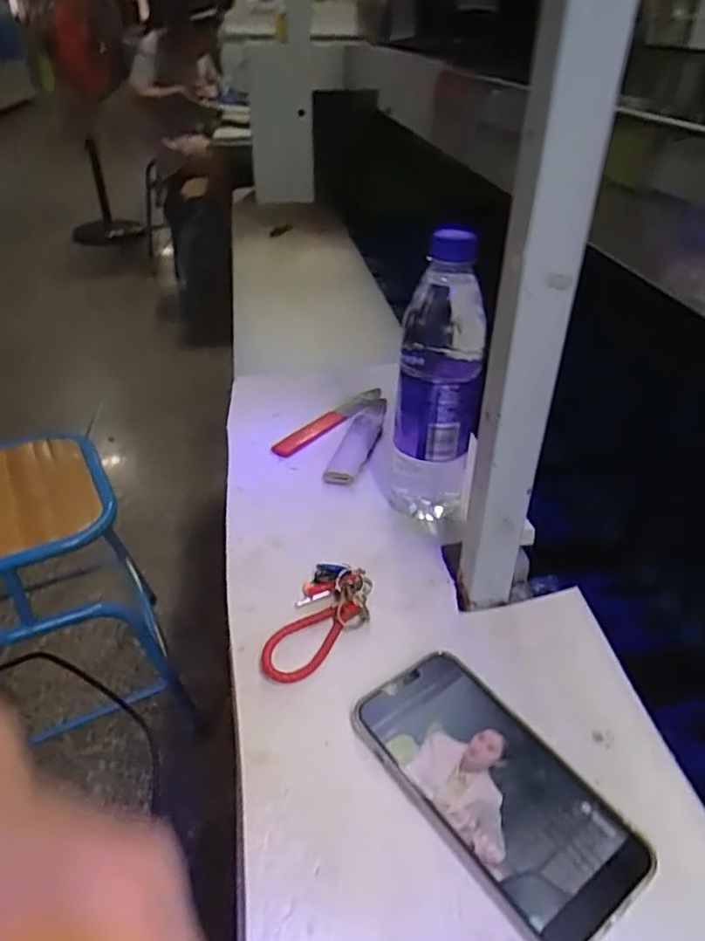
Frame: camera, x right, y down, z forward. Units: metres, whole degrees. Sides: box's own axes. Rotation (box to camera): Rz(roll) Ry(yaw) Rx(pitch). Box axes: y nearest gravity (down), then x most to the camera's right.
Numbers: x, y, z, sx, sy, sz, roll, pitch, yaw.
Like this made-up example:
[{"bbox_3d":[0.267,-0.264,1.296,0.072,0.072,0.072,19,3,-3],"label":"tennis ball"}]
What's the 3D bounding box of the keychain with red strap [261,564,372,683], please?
[{"bbox_3d":[-0.022,0.104,0.438,0.052,0.021,0.096,14,37,17],"label":"keychain with red strap"}]

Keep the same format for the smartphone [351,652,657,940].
[{"bbox_3d":[0.076,0.172,0.355,0.082,0.011,0.161,-23,42,-30],"label":"smartphone"}]

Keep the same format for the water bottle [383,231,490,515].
[{"bbox_3d":[0.063,-0.064,0.495,0.066,0.226,0.059,6,36,7],"label":"water bottle"}]

